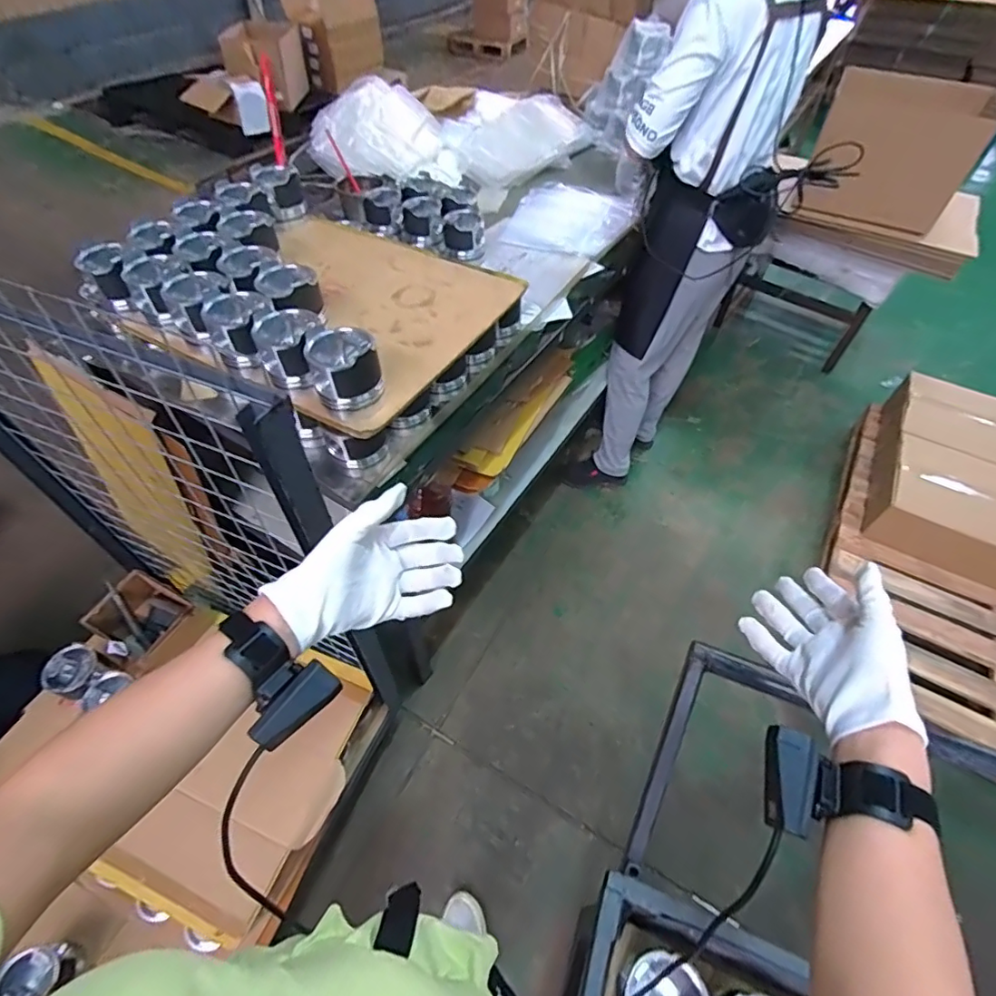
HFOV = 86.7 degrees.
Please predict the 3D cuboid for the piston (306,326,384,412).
[{"bbox_3d":[-0.224,-0.183,0.785,0.097,0.104,0.089,-17,55,-14],"label":"piston"}]

